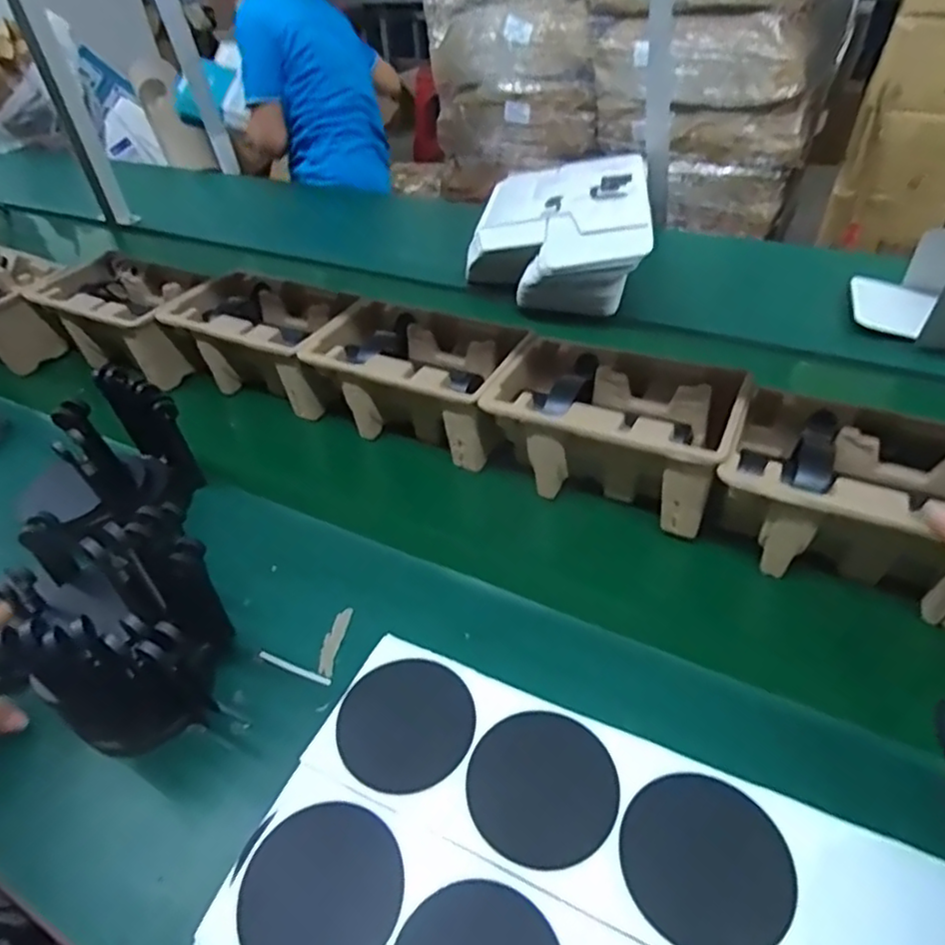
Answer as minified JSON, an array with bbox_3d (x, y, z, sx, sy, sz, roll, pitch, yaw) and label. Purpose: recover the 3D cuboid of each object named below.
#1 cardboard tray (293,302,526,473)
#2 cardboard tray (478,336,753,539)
[{"bbox_3d":[-0.067,-0.105,0.714,0.237,0.103,0.135,17,47,23],"label":"cardboard tray"},{"bbox_3d":[0.137,-0.042,0.620,0.223,0.100,0.142,16,46,22],"label":"cardboard tray"}]

